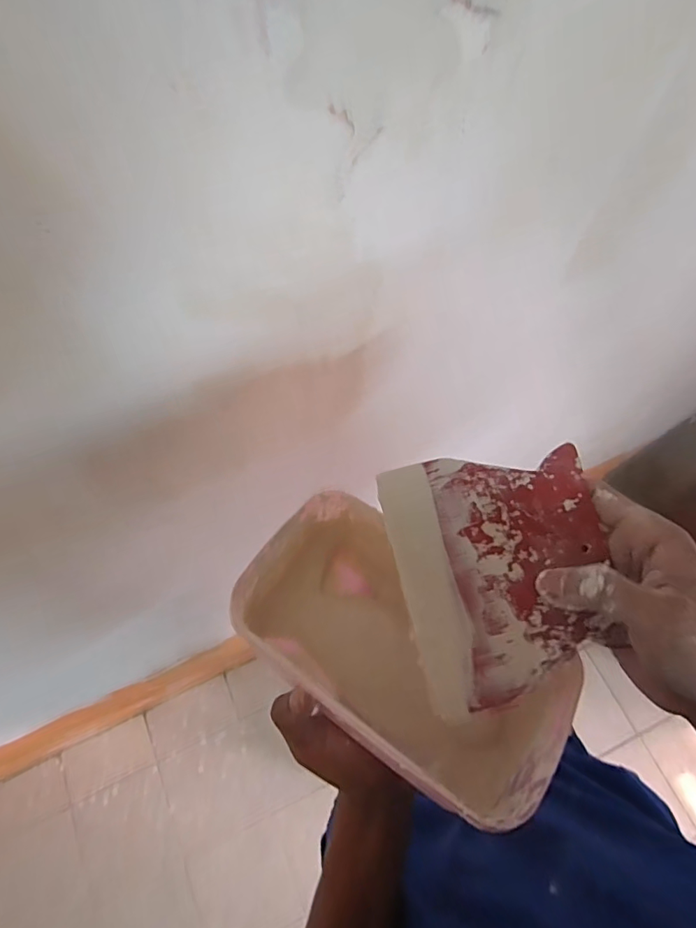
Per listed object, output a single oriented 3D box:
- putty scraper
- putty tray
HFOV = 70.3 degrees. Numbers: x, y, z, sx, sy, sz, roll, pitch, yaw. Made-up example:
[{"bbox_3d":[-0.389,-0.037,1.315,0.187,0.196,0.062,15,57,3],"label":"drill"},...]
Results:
[{"bbox_3d":[0.080,0.054,0.254,0.105,0.004,0.121,-13,84,-3],"label":"putty scraper"},{"bbox_3d":[0.029,0.110,0.295,0.188,0.082,0.098,37,74,21],"label":"putty tray"}]

